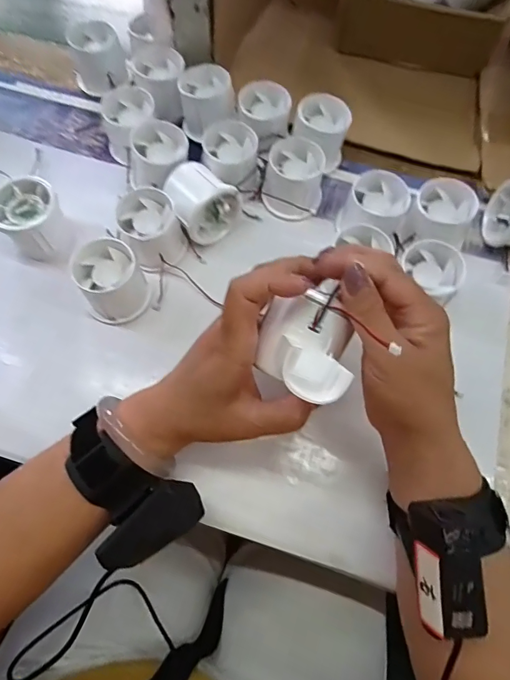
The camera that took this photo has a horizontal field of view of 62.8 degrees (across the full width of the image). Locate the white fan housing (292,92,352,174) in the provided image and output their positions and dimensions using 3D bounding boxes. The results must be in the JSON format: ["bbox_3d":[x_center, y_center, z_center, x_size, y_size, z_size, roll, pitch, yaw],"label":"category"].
[{"bbox_3d":[0.064,-0.199,0.409,0.051,0.054,0.048,23,70,7],"label":"white fan housing"}]

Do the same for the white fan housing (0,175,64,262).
[{"bbox_3d":[-0.196,-0.105,0.372,0.056,0.048,0.058,-38,74,-14],"label":"white fan housing"}]

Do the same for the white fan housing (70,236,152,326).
[{"bbox_3d":[-0.121,-0.048,0.355,0.056,0.048,0.057,-28,72,-11],"label":"white fan housing"}]

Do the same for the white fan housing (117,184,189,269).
[{"bbox_3d":[-0.091,-0.097,0.369,0.051,0.049,0.051,0,69,-1],"label":"white fan housing"}]

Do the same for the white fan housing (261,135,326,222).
[{"bbox_3d":[0.037,-0.152,0.397,0.057,0.046,0.059,5,69,1],"label":"white fan housing"}]

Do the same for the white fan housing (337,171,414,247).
[{"bbox_3d":[0.110,-0.118,0.387,0.057,0.045,0.055,26,71,8],"label":"white fan housing"}]

